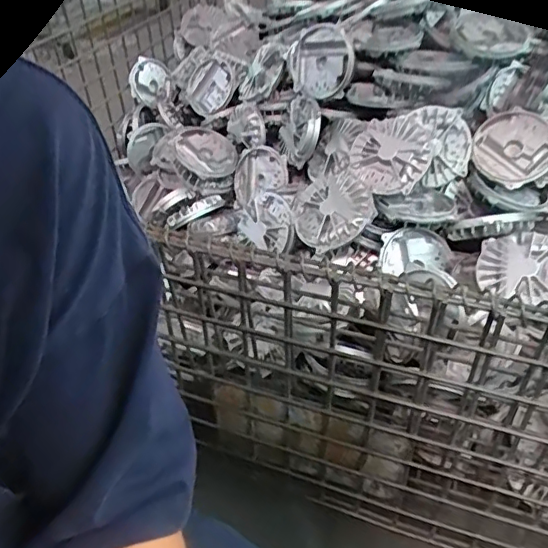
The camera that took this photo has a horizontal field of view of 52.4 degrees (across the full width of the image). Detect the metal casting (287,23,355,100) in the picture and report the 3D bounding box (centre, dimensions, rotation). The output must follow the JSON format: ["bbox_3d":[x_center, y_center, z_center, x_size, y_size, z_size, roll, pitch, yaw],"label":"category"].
[{"bbox_3d":[0.072,-0.346,0.915,0.116,0.031,0.127,-17,72,30],"label":"metal casting"}]

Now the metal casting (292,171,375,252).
[{"bbox_3d":[0.076,-0.087,0.754,0.106,0.021,0.122,-44,45,6],"label":"metal casting"}]

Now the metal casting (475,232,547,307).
[{"bbox_3d":[0.294,-0.004,0.647,0.104,0.024,0.094,3,65,16],"label":"metal casting"}]

